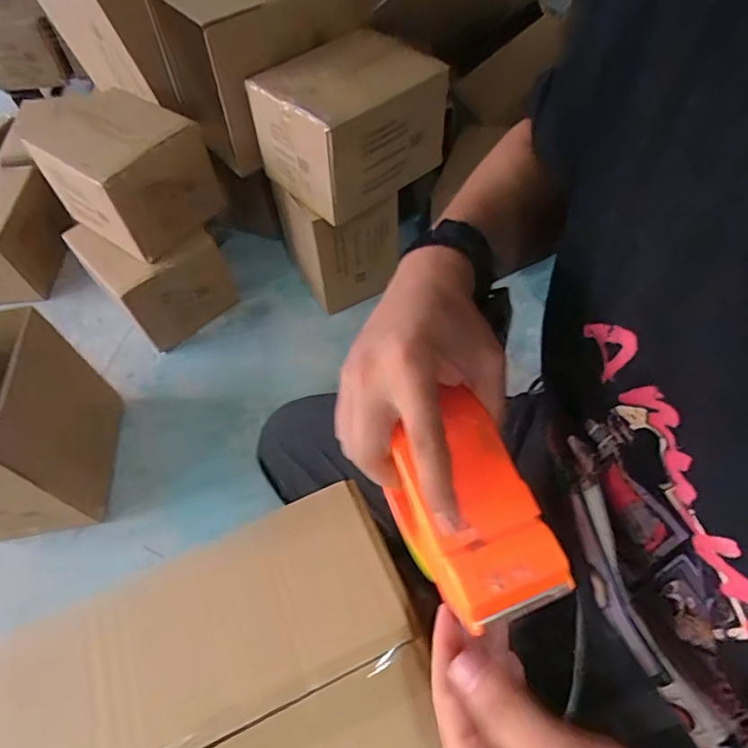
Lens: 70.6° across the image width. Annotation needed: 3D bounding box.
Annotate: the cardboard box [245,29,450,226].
[{"bbox_3d":[-0.049,-0.556,1.164,0.355,0.235,0.259,-37,61,-17],"label":"cardboard box"}]

